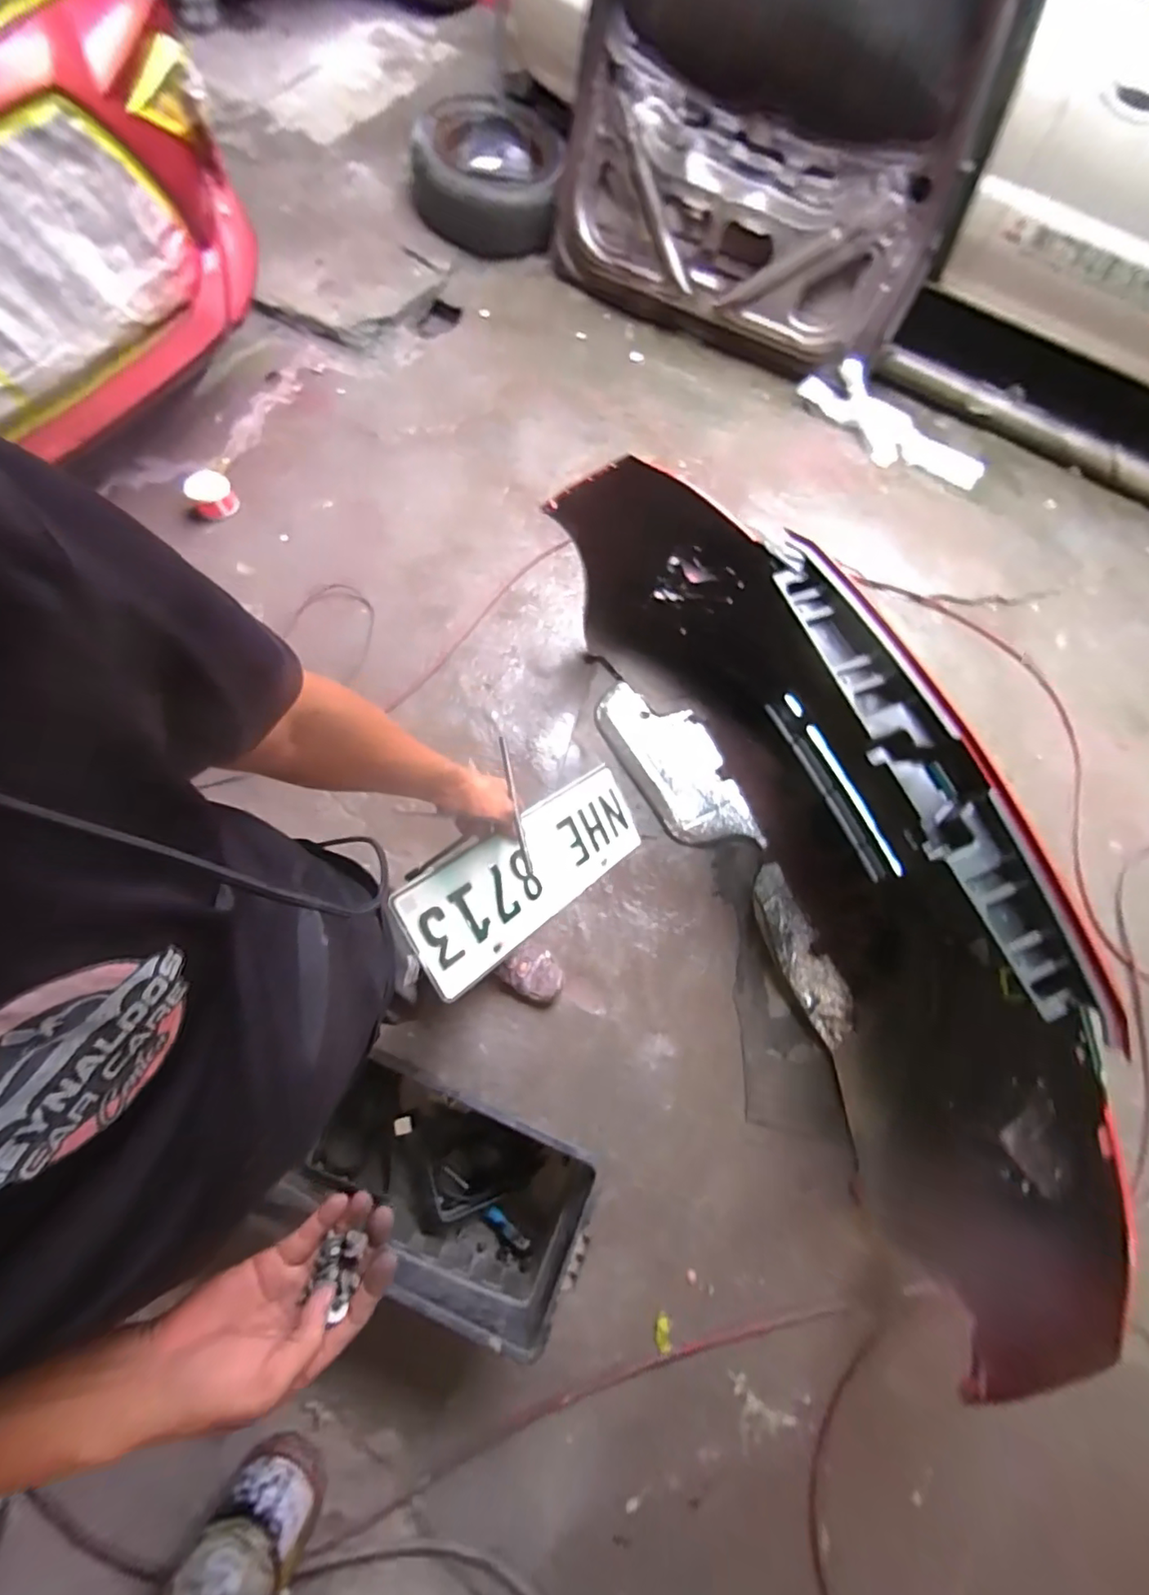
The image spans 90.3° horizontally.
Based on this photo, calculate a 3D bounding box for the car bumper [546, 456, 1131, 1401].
[{"bbox_3d":[0.493,0.049,1.205,0.510,0.558,1.633,-22,74,-11],"label":"car bumper"}]

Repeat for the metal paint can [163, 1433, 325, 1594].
[{"bbox_3d":[-0.515,1.194,0.915,0.149,0.251,0.161,1,71,-3],"label":"metal paint can"}]

